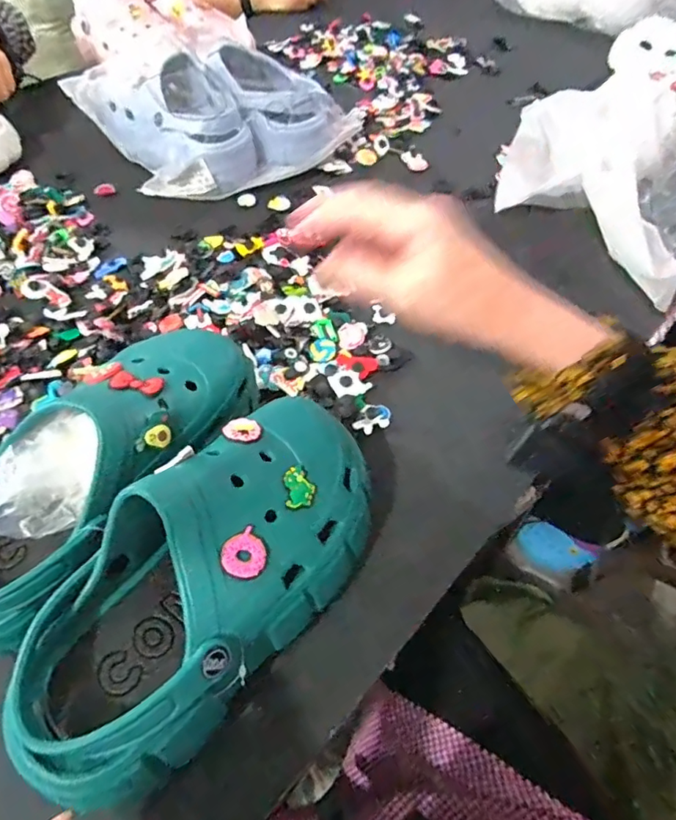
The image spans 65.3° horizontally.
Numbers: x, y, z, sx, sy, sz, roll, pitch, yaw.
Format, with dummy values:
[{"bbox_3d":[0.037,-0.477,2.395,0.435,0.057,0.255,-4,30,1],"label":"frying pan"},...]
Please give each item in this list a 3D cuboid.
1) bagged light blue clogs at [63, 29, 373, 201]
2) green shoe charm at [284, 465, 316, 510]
[{"bbox_3d":[-0.174,-0.409,0.695,0.265,0.103,0.281,-27,58,-18],"label":"bagged light blue clogs"},{"bbox_3d":[-0.024,0.049,0.335,0.019,0.004,0.026,-3,74,-21],"label":"green shoe charm"}]

